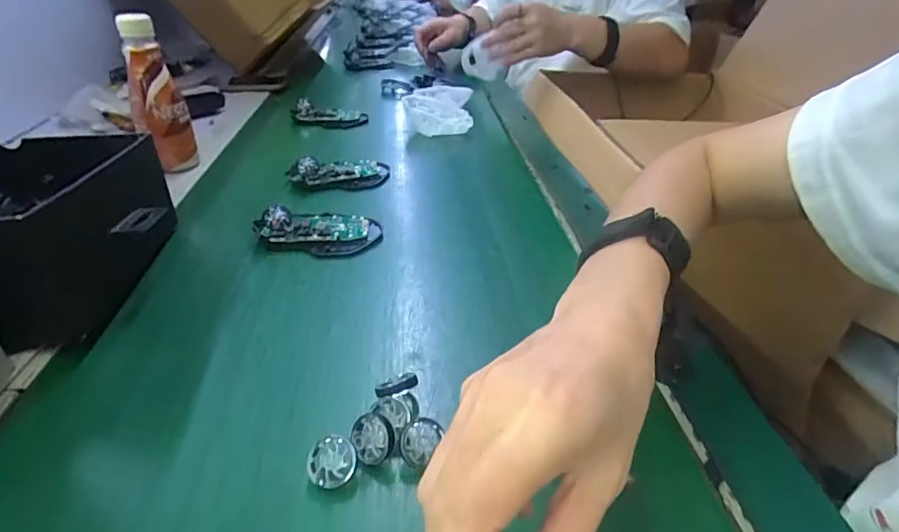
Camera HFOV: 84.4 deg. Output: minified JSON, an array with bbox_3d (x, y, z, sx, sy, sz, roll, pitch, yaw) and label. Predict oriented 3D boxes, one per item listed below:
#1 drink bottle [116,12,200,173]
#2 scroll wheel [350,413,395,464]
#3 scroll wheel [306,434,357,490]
[{"bbox_3d":[-0.330,-0.189,0.559,0.053,0.163,0.049,-18,38,-26],"label":"drink bottle"},{"bbox_3d":[-0.042,0.093,0.268,0.022,0.009,0.026,-27,71,8],"label":"scroll wheel"},{"bbox_3d":[-0.062,0.103,0.263,0.025,0.004,0.026,-1,65,2],"label":"scroll wheel"}]

